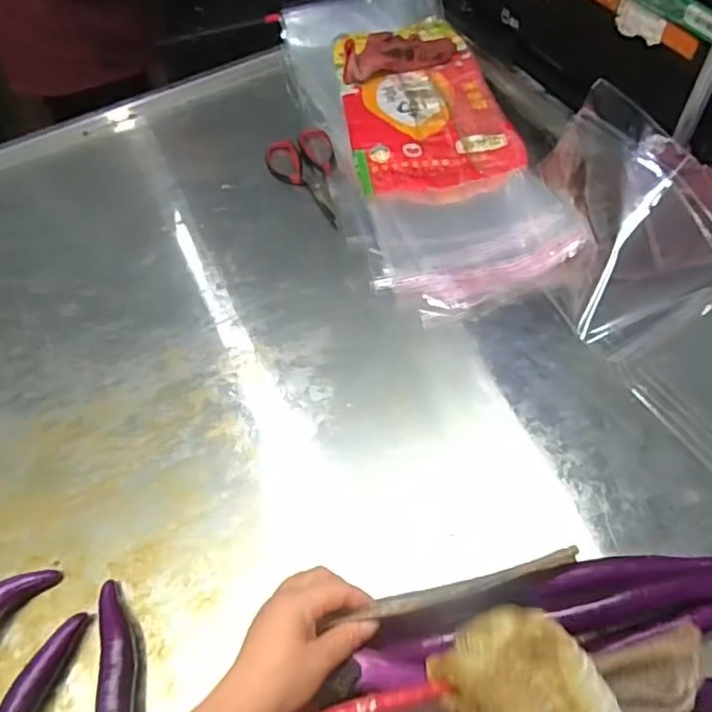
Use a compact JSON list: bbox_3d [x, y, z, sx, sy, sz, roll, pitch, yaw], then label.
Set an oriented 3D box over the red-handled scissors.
[{"bbox_3d":[-0.056,-0.241,0.806,0.090,0.009,0.179,-24,60,-9],"label":"red-handled scissors"}]

